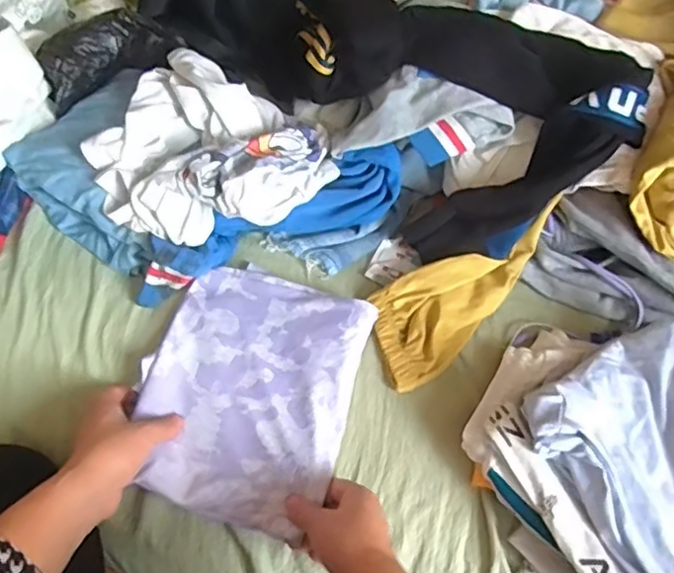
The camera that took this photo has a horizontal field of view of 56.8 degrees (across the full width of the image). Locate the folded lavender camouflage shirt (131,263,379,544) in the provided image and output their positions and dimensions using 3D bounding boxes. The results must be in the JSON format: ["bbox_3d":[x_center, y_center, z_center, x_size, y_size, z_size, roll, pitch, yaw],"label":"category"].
[{"bbox_3d":[-0.084,0.098,0.607,0.196,0.034,0.241,14,57,9],"label":"folded lavender camouflage shirt"}]

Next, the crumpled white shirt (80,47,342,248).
[{"bbox_3d":[-0.144,-0.151,0.687,0.238,0.093,0.223,-28,61,-18],"label":"crumpled white shirt"}]

